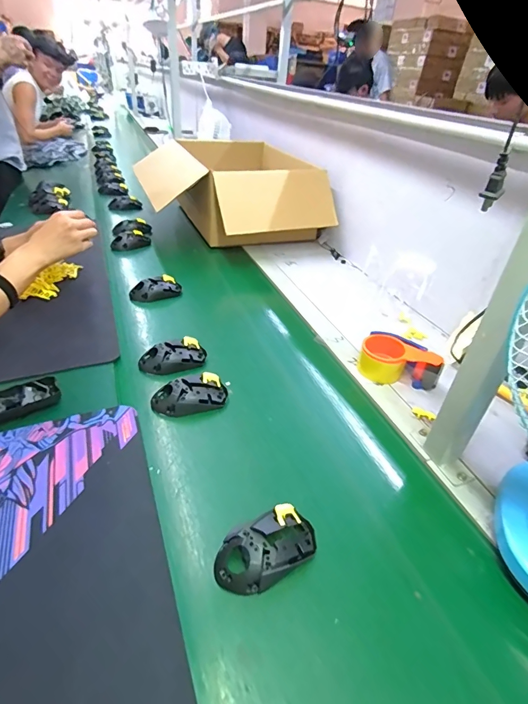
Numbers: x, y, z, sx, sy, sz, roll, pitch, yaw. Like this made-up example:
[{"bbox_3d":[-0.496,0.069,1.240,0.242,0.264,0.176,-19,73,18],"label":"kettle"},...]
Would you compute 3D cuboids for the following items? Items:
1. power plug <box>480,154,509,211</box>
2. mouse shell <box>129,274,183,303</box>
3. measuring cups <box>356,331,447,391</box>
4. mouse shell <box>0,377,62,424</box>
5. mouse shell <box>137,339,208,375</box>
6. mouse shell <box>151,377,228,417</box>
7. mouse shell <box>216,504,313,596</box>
[{"bbox_3d":[0.231,-0.168,0.387,0.014,0.051,0.018,-22,45,-33],"label":"power plug"},{"bbox_3d":[-0.247,-0.146,0.893,0.117,0.039,0.059,-19,43,-31],"label":"mouse shell"},{"bbox_3d":[0.245,0.017,0.704,0.139,0.058,0.081,17,37,13],"label":"measuring cups"},{"bbox_3d":[-0.358,0.074,0.568,0.106,0.025,0.053,-17,42,-29],"label":"mouse shell"},{"bbox_3d":[-0.162,0.006,0.693,0.115,0.034,0.062,-7,38,-18],"label":"mouse shell"},{"bbox_3d":[-0.115,0.071,0.612,0.114,0.037,0.055,-10,39,-22],"label":"mouse shell"},{"bbox_3d":[0.003,0.214,0.426,0.117,0.033,0.064,-14,41,-26],"label":"mouse shell"}]

